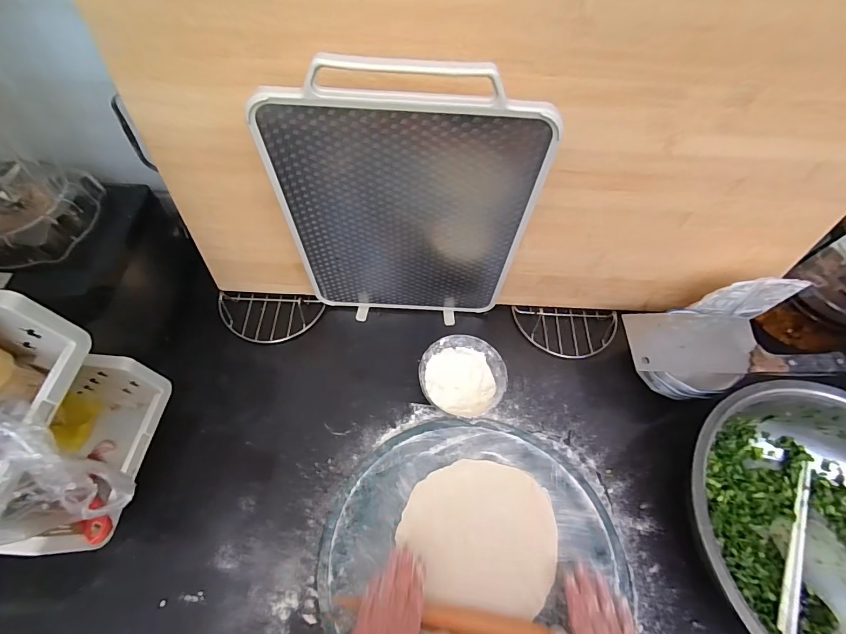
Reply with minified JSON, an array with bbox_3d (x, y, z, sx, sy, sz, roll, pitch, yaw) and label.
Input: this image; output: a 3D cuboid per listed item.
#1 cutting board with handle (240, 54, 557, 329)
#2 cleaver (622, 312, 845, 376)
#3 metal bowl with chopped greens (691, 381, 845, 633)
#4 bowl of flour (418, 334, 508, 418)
[{"bbox_3d":[-0.018,-0.108,0.466,0.282,0.375,0.022,2,59,-1],"label":"cutting board with handle"},{"bbox_3d":[0.425,0.036,0.529,0.282,0.027,0.092,3,61,-1],"label":"cleaver"},{"bbox_3d":[0.465,0.259,0.446,0.333,0.110,0.315,1,61,-2],"label":"metal bowl with chopped greens"},{"bbox_3d":[0.056,0.089,0.552,0.118,0.047,0.112,1,61,-2],"label":"bowl of flour"}]

